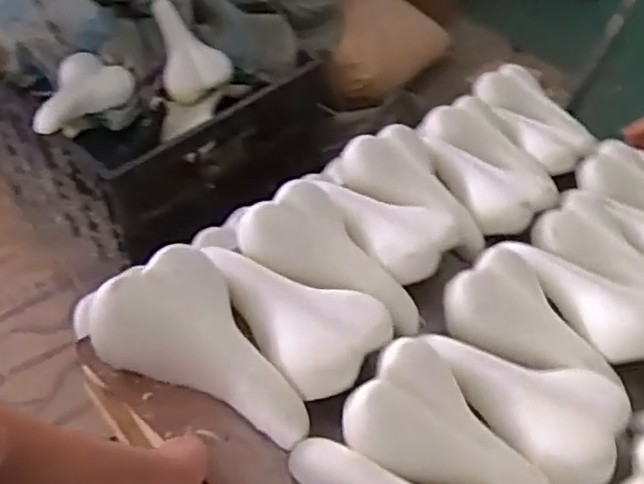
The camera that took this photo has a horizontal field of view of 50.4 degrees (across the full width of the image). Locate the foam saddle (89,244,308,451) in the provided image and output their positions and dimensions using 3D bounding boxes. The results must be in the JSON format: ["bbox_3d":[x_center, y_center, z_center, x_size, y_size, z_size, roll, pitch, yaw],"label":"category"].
[{"bbox_3d":[-0.113,0.098,0.742,0.236,0.089,0.140,18,50,11],"label":"foam saddle"}]

